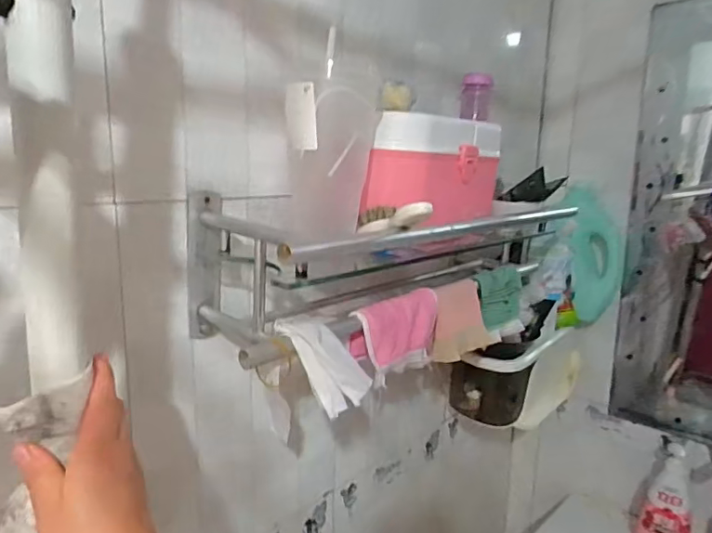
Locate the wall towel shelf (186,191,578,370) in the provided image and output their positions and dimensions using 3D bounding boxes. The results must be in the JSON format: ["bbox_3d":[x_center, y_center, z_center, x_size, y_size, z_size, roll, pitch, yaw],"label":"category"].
[{"bbox_3d":[0.128,-0.024,0.744,0.202,0.155,0.686,13,17,42],"label":"wall towel shelf"}]

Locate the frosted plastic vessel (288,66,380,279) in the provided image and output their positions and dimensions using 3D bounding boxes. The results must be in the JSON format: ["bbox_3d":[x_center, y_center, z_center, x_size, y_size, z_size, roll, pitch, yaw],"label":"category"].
[{"bbox_3d":[-0.024,-0.120,0.576,0.093,0.187,0.107,2,12,0],"label":"frosted plastic vessel"}]

